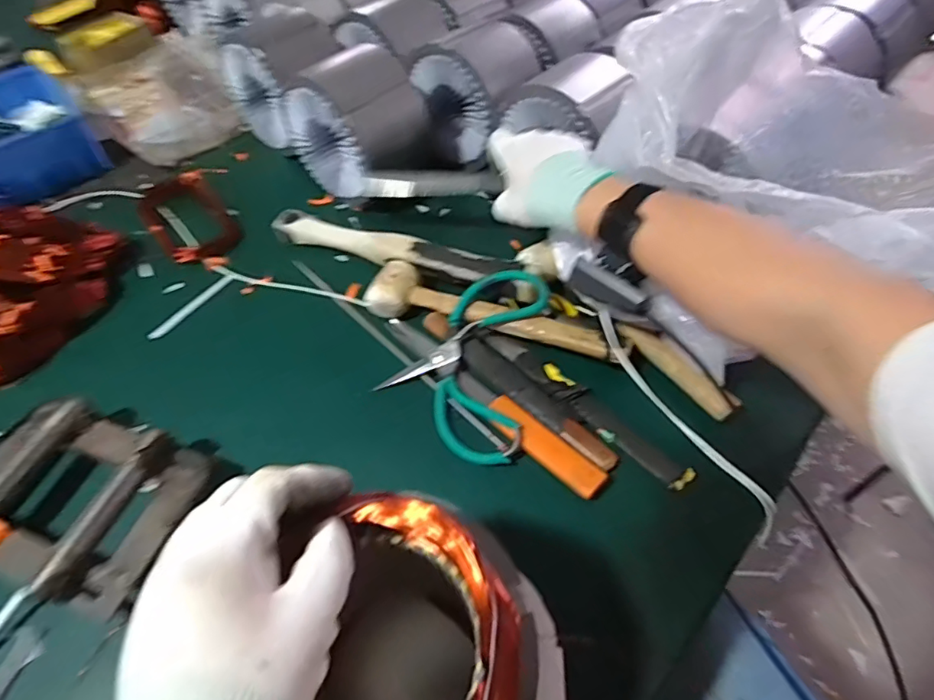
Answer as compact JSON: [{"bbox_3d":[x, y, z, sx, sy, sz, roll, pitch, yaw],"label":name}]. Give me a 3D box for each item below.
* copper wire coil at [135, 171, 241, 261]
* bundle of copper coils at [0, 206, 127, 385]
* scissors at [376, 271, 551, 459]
[{"bbox_3d":[-0.346,-0.168,0.664,0.091,0.035,0.143,-33,58,-19],"label":"copper wire coil"},{"bbox_3d":[-0.505,-0.084,0.595,0.182,0.061,0.213,25,59,20],"label":"bundle of copper coils"},{"bbox_3d":[-0.012,0.000,0.496,0.156,0.040,0.186,10,55,10],"label":"scissors"}]

